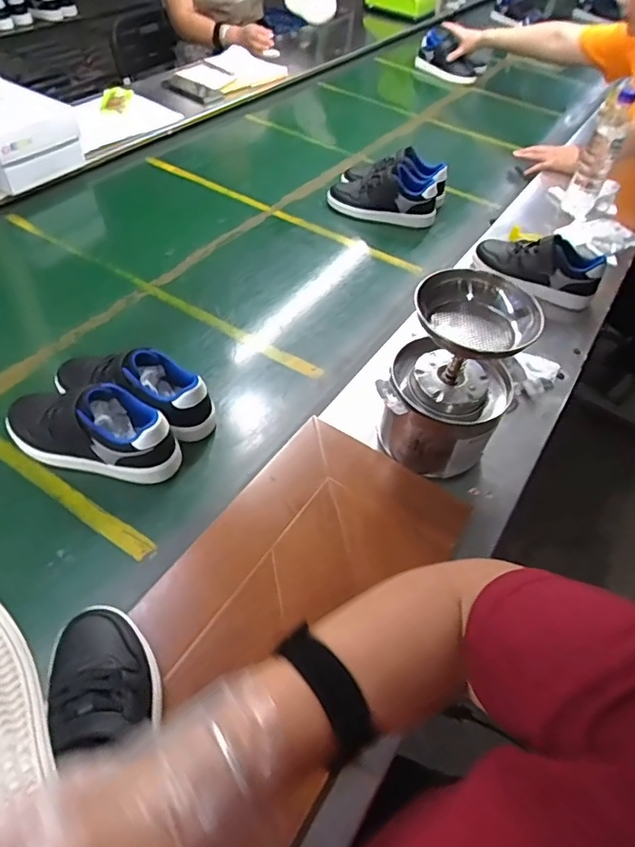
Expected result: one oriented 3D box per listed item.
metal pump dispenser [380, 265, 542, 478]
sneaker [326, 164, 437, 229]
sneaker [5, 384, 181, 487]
[{"bbox_3d":[0.150,-0.045,0.609,0.129,0.230,0.120,3,50,-4],"label":"metal pump dispenser"},{"bbox_3d":[0.141,-0.489,1.140,0.236,0.113,0.088,11,50,3],"label":"sneaker"},{"bbox_3d":[-0.278,0.001,0.638,0.218,0.103,0.078,15,50,6],"label":"sneaker"}]

